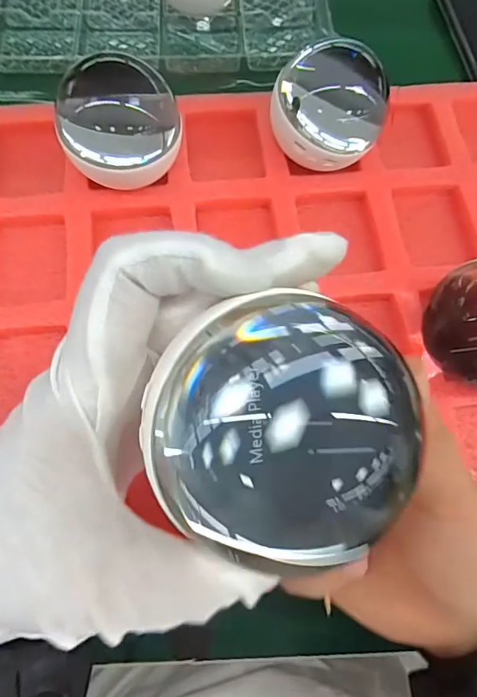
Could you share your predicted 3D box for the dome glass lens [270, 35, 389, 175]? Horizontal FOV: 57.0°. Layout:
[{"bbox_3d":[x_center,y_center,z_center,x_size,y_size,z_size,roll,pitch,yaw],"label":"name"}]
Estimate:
[{"bbox_3d":[0.059,-0.158,0.296,0.071,0.063,0.068,1,72,-2],"label":"dome glass lens"}]

